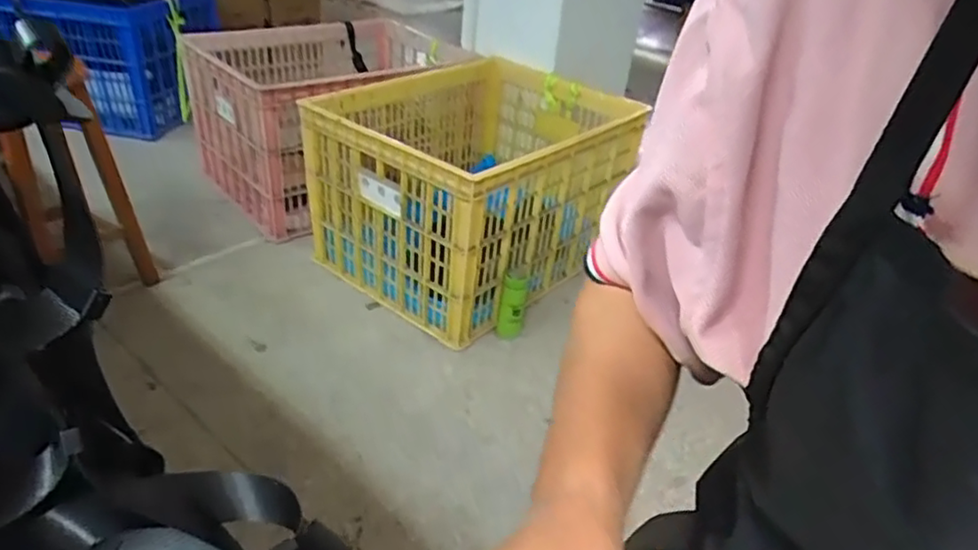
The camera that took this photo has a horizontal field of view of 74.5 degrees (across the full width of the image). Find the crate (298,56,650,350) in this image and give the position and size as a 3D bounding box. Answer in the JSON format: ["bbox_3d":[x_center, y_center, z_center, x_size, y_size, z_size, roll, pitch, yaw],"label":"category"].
[{"bbox_3d":[-0.030,-0.247,1.876,0.674,0.515,0.772,31,40,33],"label":"crate"}]

